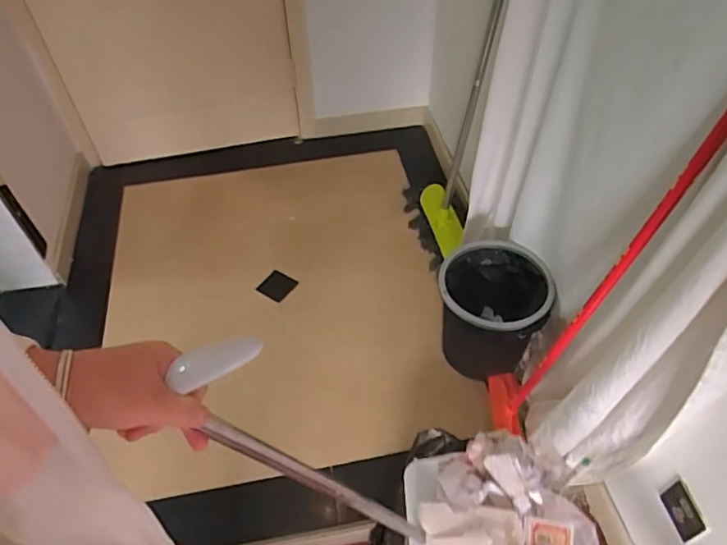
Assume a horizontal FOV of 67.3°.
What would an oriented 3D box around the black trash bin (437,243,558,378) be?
[{"bbox_3d":[0.334,0.125,1.461,0.273,0.325,0.261,15,51,14],"label":"black trash bin"}]

